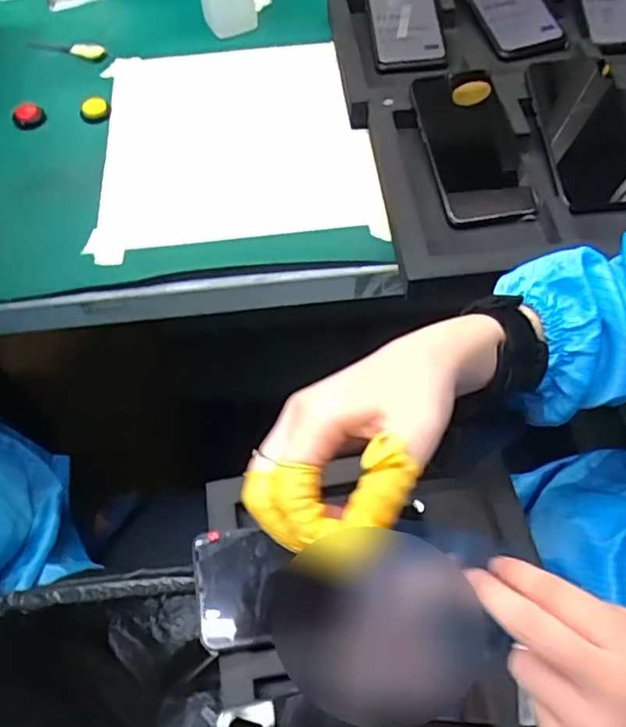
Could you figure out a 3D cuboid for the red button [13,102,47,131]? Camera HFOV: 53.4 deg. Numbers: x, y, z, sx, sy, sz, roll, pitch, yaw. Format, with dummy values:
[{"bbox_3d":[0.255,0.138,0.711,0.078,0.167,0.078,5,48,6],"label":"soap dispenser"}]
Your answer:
[{"bbox_3d":[-0.299,-0.260,0.656,0.033,0.014,0.032,-24,58,-13],"label":"red button"}]

